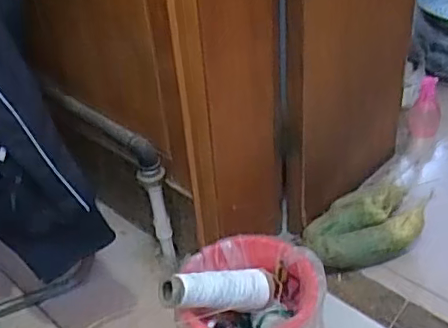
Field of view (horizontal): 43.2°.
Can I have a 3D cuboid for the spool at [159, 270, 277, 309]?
[{"bbox_3d":[-0.002,0.199,0.899,0.236,0.054,0.052,10,19,-44],"label":"spool"}]

